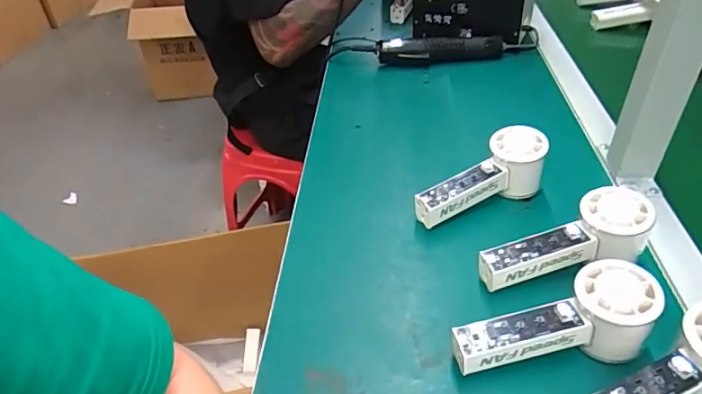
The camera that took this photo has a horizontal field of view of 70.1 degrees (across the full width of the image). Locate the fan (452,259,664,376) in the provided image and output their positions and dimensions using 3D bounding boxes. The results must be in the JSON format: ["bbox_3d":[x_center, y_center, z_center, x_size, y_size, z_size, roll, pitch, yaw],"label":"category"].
[{"bbox_3d":[0.150,0.095,0.378,0.147,0.063,0.052,-4,39,-2],"label":"fan"}]

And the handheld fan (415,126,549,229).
[{"bbox_3d":[0.134,-0.015,0.522,0.153,0.064,0.050,-27,44,-9],"label":"handheld fan"}]

